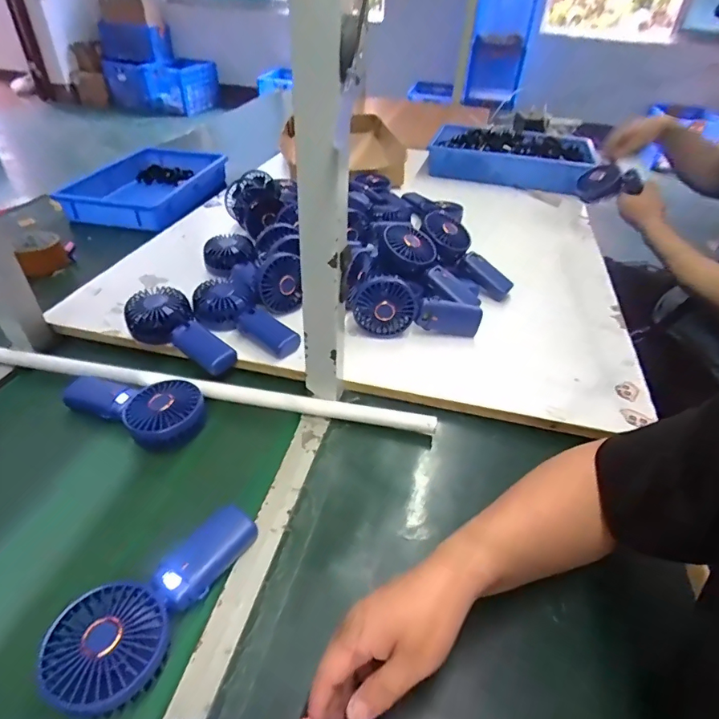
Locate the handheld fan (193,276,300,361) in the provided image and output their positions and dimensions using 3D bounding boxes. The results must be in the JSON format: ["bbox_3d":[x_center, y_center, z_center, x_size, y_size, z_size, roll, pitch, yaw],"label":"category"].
[{"bbox_3d":[-0.165,-0.057,0.655,0.192,0.036,0.068,28,45,26],"label":"handheld fan"}]

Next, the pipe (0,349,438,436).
[{"bbox_3d":[-0.242,0.028,0.588,0.675,0.018,0.020,10,40,7],"label":"pipe"}]

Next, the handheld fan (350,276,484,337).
[{"bbox_3d":[0.083,-0.068,0.659,0.184,0.090,0.037,7,39,3],"label":"handheld fan"}]

